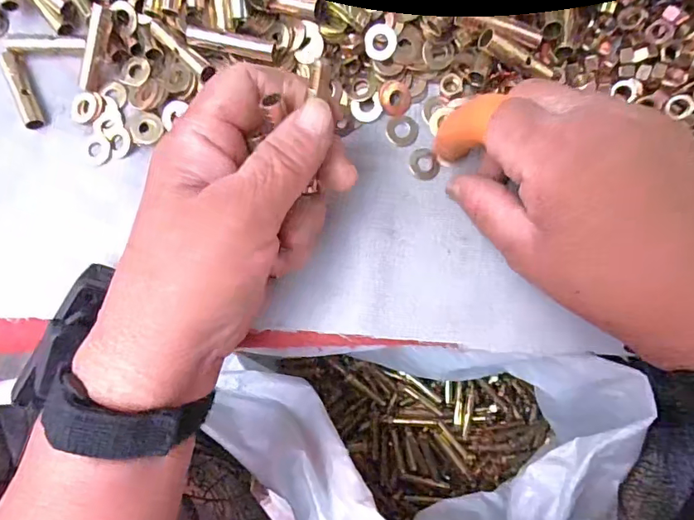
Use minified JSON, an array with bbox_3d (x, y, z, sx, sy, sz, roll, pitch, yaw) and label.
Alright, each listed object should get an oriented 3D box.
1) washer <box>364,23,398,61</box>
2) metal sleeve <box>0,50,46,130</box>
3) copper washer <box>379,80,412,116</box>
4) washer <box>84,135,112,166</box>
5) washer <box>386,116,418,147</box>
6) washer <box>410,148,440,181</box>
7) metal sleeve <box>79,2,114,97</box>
[{"bbox_3d":[0.017,-0.111,0.250,0.016,0.004,0.017,13,109,12],"label":"washer"},{"bbox_3d":[-0.174,-0.092,0.263,0.009,0.012,0.044,-23,83,0],"label":"metal sleeve"},{"bbox_3d":[0.025,-0.085,0.256,0.016,0.007,0.016,2,84,3],"label":"copper washer"},{"bbox_3d":[-0.132,-0.058,0.260,0.014,0.004,0.016,-43,83,-2],"label":"washer"},{"bbox_3d":[0.029,-0.068,0.257,0.016,0.004,0.017,0,84,3],"label":"washer"},{"bbox_3d":[0.040,-0.050,0.254,0.016,0.004,0.017,8,84,4],"label":"washer"},{"bbox_3d":[-0.132,-0.111,0.259,0.009,0.010,0.043,24,110,7],"label":"metal sleeve"}]

